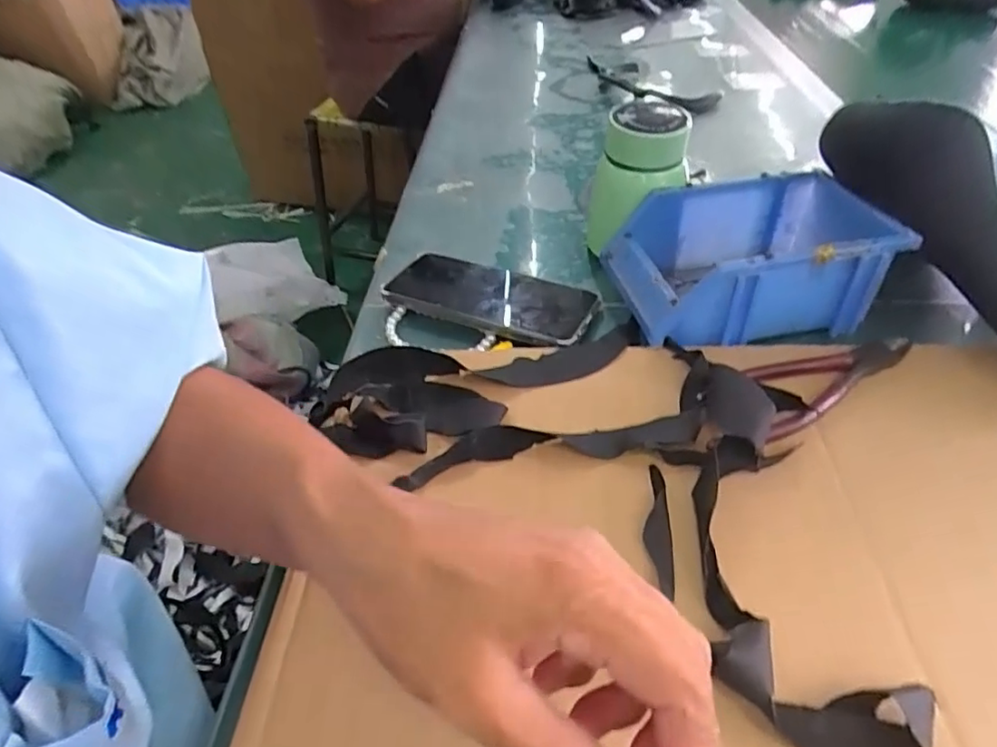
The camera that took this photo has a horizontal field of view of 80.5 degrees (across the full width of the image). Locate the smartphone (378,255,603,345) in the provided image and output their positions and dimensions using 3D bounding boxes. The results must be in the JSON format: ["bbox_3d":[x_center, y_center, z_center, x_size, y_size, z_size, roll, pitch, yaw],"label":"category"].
[{"bbox_3d":[-0.005,-0.061,0.459,0.157,0.013,0.075,17,42,20],"label":"smartphone"}]

